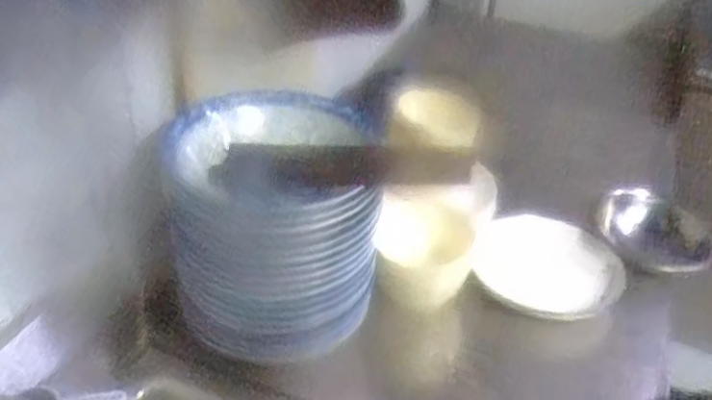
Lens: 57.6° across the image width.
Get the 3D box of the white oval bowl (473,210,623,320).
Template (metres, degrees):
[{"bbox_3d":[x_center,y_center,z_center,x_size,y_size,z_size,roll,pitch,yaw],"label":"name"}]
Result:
[{"bbox_3d":[0.211,0.075,0.730,0.163,0.037,0.114,11,76,8],"label":"white oval bowl"}]

